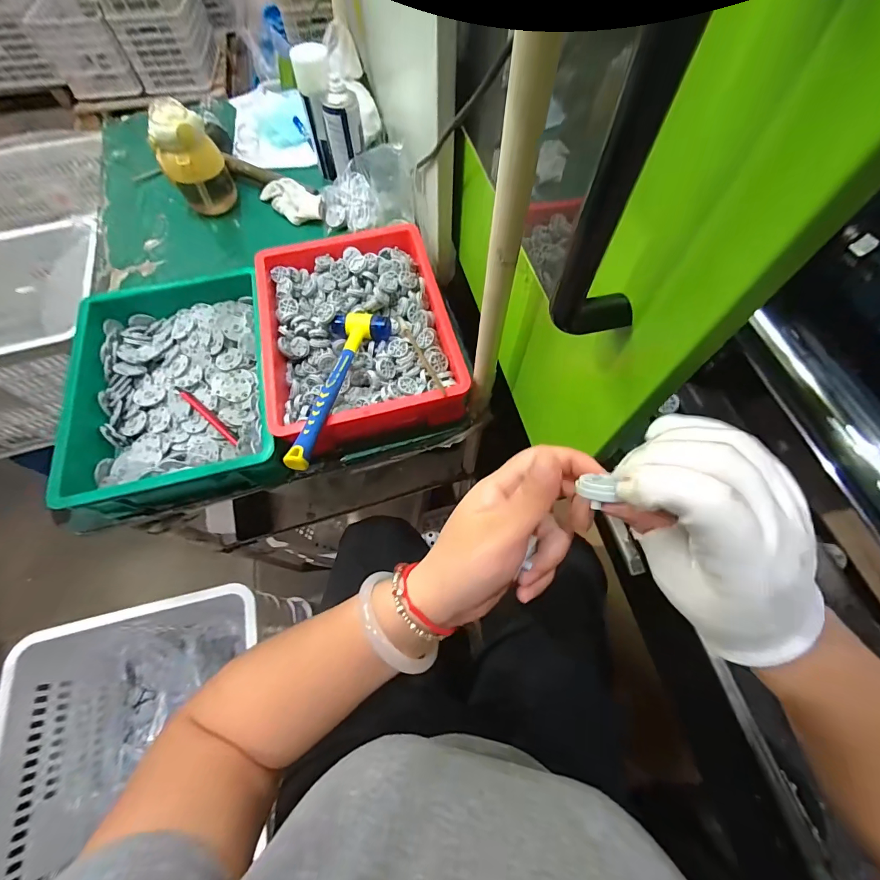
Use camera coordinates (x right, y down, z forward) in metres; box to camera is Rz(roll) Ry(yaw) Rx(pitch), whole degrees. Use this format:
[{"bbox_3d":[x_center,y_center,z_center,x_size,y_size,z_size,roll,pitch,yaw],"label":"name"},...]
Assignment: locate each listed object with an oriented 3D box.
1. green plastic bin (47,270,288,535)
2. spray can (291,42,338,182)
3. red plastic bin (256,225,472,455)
[{"bbox_3d":[-0.382,-0.080,0.576,0.264,0.084,0.348,-13,66,-6],"label":"green plastic bin"},{"bbox_3d":[-0.220,-0.618,0.749,0.060,0.188,0.075,-41,71,-17],"label":"spray can"},{"bbox_3d":[-0.126,-0.165,0.603,0.267,0.083,0.361,-13,66,-6],"label":"red plastic bin"}]

